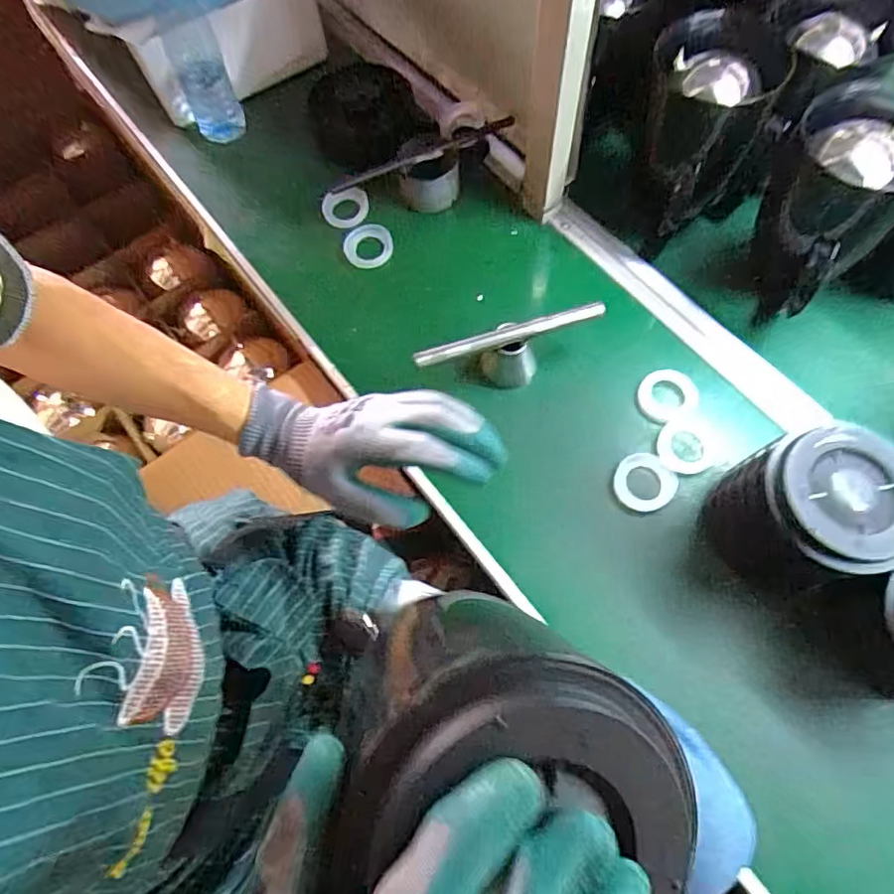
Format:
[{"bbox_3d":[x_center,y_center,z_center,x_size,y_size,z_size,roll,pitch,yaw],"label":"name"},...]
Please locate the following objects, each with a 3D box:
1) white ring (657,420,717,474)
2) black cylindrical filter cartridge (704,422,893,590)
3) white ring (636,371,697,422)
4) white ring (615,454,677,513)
[{"bbox_3d":[0.248,-0.001,0.600,0.058,0.004,0.058,-1,66,1],"label":"white ring"},{"bbox_3d":[0.310,0.064,0.505,0.113,0.129,0.107,-14,67,-4],"label":"black cylindrical filter cartridge"},{"bbox_3d":[0.238,-0.055,0.620,0.067,0.007,0.055,-31,69,-11],"label":"white ring"},{"bbox_3d":[0.201,0.036,0.589,0.059,0.004,0.059,-1,66,1],"label":"white ring"}]

